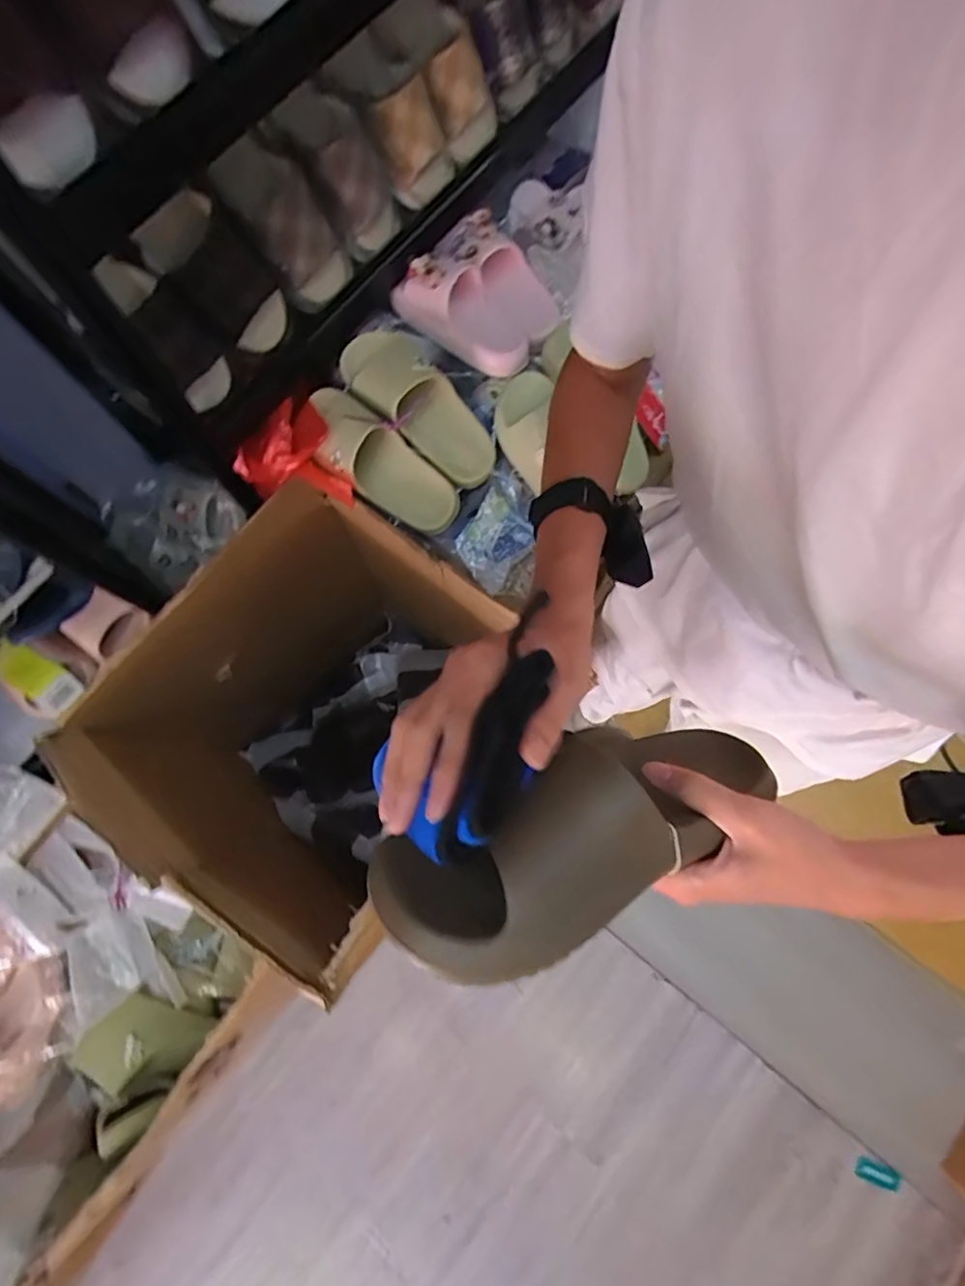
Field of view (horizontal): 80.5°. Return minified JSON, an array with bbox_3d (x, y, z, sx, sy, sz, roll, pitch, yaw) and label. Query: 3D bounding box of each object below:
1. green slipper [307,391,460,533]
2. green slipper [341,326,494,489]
[{"bbox_3d":[-0.132,-0.234,0.749,0.226,0.073,0.088,39,78,-20],"label":"green slipper"},{"bbox_3d":[-0.074,-0.315,0.751,0.234,0.057,0.104,44,79,-12],"label":"green slipper"}]

